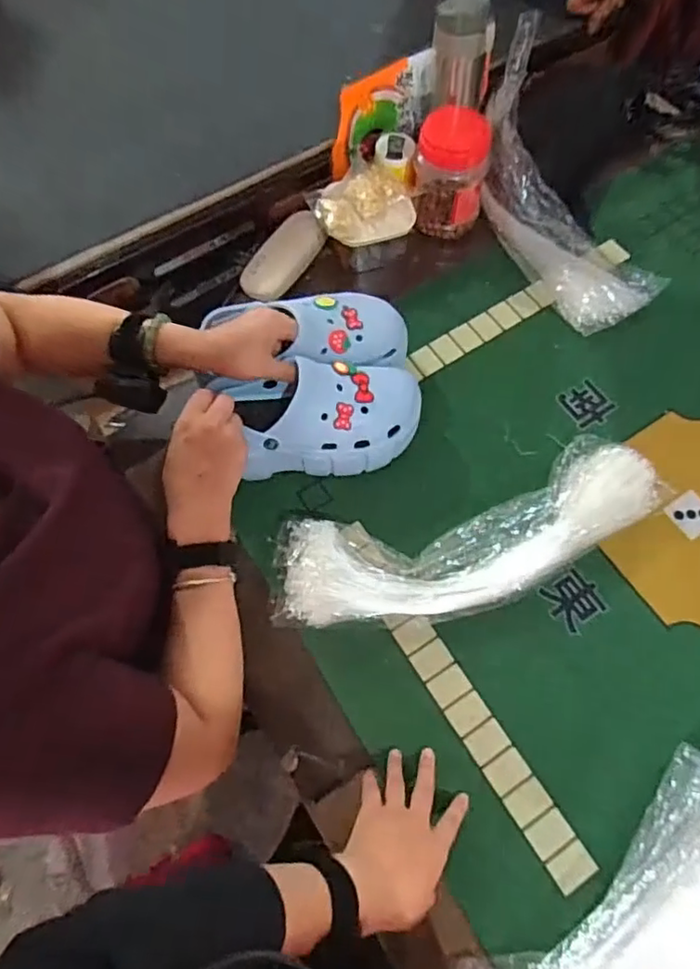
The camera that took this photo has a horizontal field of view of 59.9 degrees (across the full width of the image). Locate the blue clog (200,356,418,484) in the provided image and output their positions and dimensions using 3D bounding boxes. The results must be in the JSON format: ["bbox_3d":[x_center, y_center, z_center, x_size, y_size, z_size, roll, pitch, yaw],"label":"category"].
[{"bbox_3d":[-0.029,-0.069,0.669,0.211,0.097,0.117,1,69,2],"label":"blue clog"}]

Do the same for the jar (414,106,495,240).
[{"bbox_3d":[0.131,-0.404,0.790,0.090,0.120,0.096,-1,69,2],"label":"jar"}]

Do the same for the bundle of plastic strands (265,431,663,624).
[{"bbox_3d":[0.127,0.058,0.653,0.412,0.063,0.133,-17,69,-5],"label":"bundle of plastic strands"}]

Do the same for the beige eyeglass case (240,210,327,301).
[{"bbox_3d":[-0.092,-0.304,0.808,0.066,0.032,0.131,39,75,15],"label":"beige eyeglass case"}]

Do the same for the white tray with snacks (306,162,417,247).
[{"bbox_3d":[0.020,-0.362,0.779,0.125,0.041,0.104,-24,70,-7],"label":"white tray with snacks"}]

